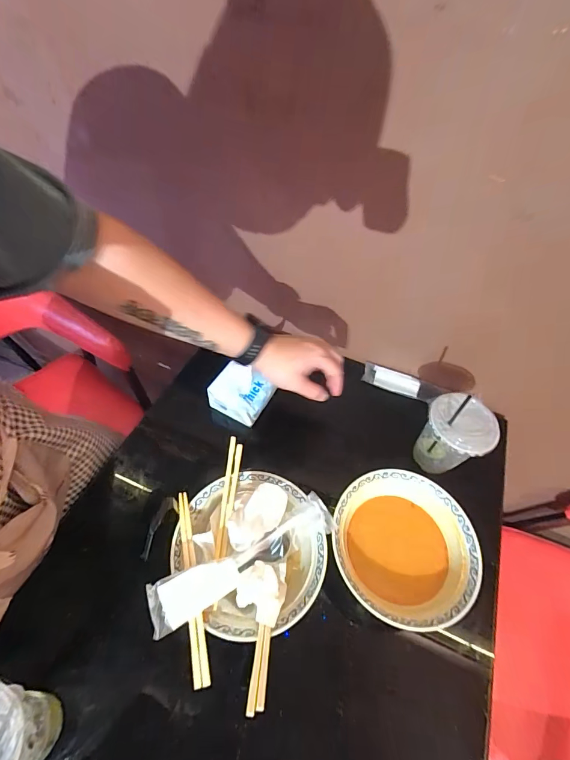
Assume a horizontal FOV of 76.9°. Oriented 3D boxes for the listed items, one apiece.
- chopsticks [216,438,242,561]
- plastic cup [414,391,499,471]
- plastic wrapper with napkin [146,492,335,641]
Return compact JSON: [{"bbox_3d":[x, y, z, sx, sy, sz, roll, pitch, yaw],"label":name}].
[{"bbox_3d":[-0.075,0.169,0.459,0.017,0.010,0.203,5,53,-2],"label":"chopsticks"},{"bbox_3d":[0.256,0.085,0.554,0.091,0.115,0.091,2,54,-3],"label":"plastic cup"},{"bbox_3d":[-0.045,0.204,0.411,0.220,0.012,0.051,-24,85,-20],"label":"plastic wrapper with napkin"}]

